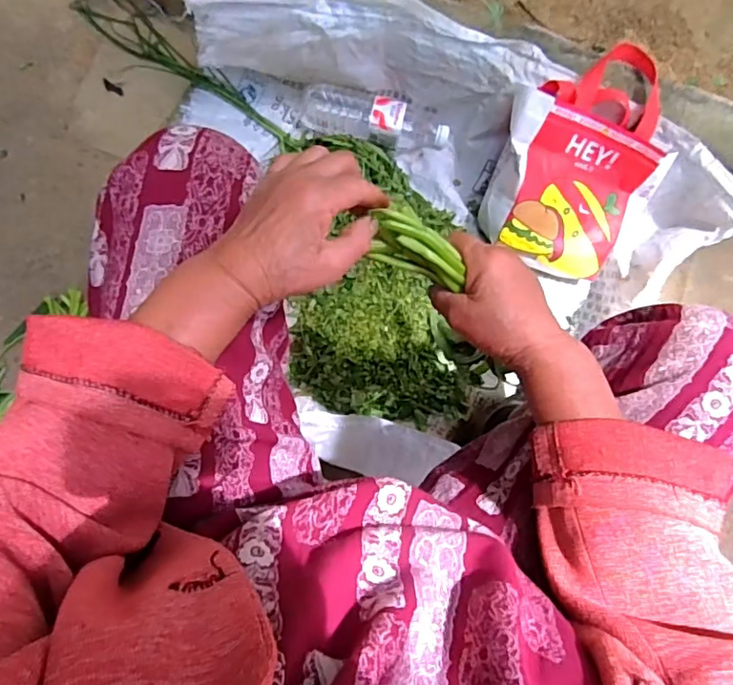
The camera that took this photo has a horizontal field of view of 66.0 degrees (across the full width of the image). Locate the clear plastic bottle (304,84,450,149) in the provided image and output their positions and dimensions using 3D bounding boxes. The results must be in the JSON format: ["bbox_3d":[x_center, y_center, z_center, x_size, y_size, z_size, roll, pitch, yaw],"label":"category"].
[{"bbox_3d":[0.014,-0.336,0.840,0.222,0.051,0.073,16,77,-4],"label":"clear plastic bottle"}]

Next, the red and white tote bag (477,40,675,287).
[{"bbox_3d":[0.292,-0.253,0.789,0.215,0.094,0.316,5,105,-16],"label":"red and white tote bag"}]

